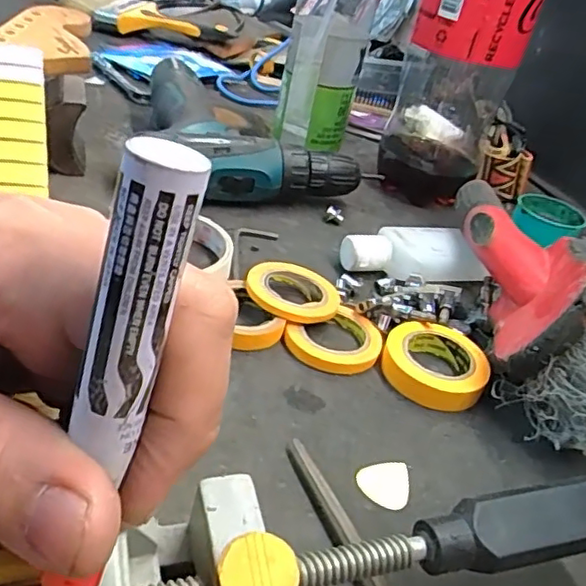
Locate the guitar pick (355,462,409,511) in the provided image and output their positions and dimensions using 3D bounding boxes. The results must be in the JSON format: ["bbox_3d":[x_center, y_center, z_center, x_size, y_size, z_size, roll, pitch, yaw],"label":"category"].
[{"bbox_3d":[0.043,0.088,0.288,0.024,0.004,0.027,17,34,4],"label":"guitar pick"}]

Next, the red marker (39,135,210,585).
[{"bbox_3d":[-0.039,0.030,0.126,0.011,0.126,0.010,-6,36,-43],"label":"red marker"}]

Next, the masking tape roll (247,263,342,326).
[{"bbox_3d":[0.002,0.000,0.378,0.053,0.010,0.053,14,34,0],"label":"masking tape roll"}]

